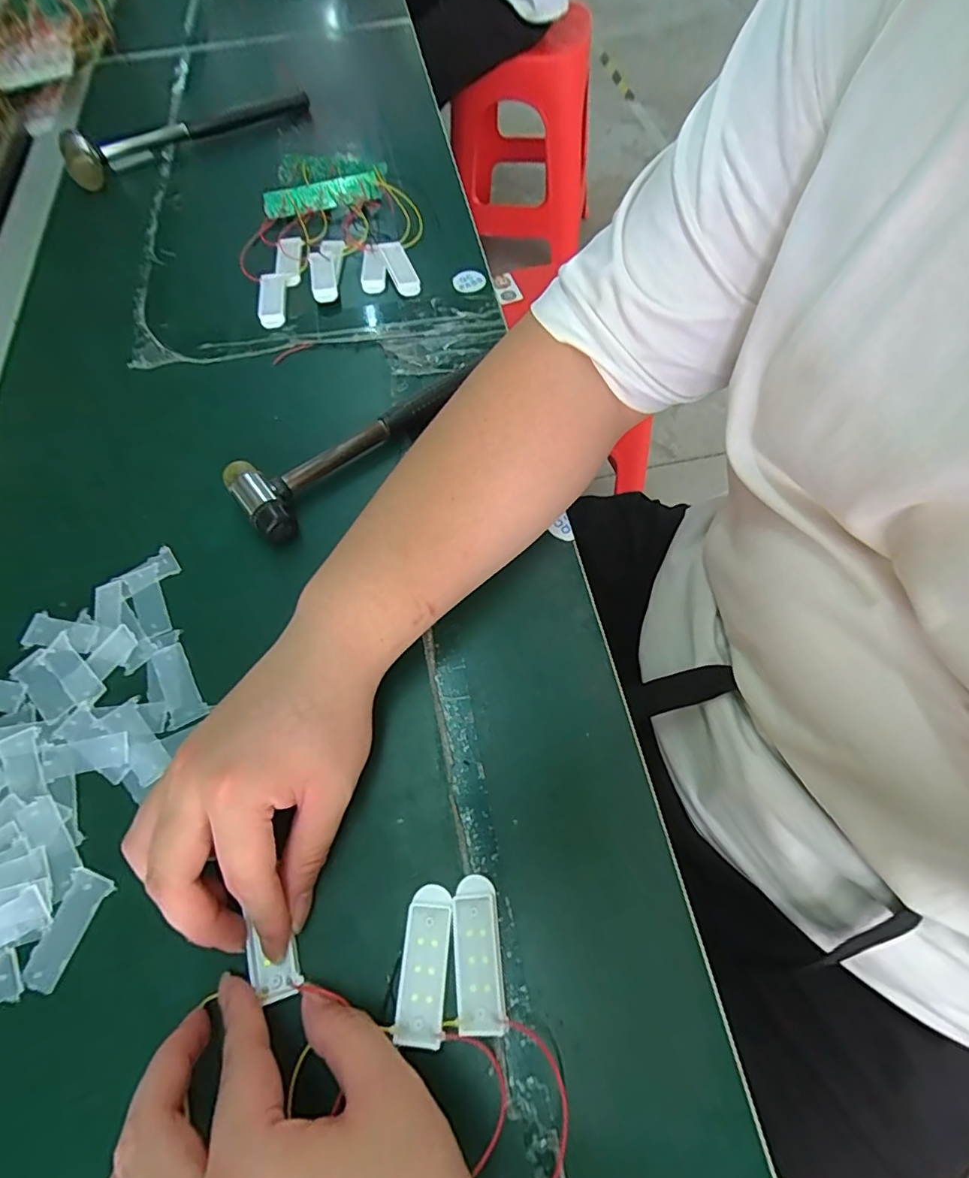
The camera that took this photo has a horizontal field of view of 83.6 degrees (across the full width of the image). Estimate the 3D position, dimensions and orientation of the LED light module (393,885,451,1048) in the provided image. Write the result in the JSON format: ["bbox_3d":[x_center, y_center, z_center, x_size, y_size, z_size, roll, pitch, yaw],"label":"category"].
[{"bbox_3d":[-0.027,0.165,0.240,0.020,0.006,0.058,2,63,3],"label":"LED light module"}]

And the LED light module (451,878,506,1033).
[{"bbox_3d":[-0.003,0.160,0.241,0.020,0.009,0.058,-5,63,-1],"label":"LED light module"}]

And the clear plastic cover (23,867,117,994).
[{"bbox_3d":[-0.194,0.157,0.251,0.020,0.004,0.047,18,65,11],"label":"clear plastic cover"}]

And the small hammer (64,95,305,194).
[{"bbox_3d":[-0.302,-0.473,0.563,0.251,0.038,0.059,-31,66,-13],"label":"small hammer"}]

